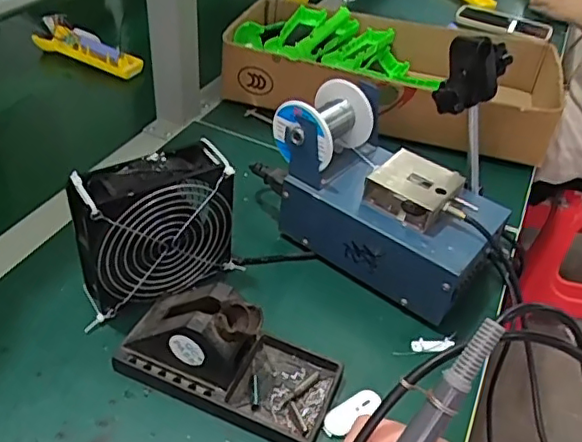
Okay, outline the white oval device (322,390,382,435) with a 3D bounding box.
[{"bbox_3d":[0.044,0.141,0.429,0.049,0.012,0.017,-22,47,-28],"label":"white oval device"}]

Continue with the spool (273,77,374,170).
[{"bbox_3d":[0.029,-0.089,0.522,0.063,0.058,0.070,27,45,23],"label":"spool"}]

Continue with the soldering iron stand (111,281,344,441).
[{"bbox_3d":[-0.043,0.090,0.423,0.154,0.070,0.075,19,42,15],"label":"soldering iron stand"}]

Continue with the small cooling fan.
[{"bbox_3d":[-0.108,0.010,0.466,0.123,0.120,0.051,-23,48,-29],"label":"small cooling fan"}]

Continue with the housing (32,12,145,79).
[{"bbox_3d":[-0.295,-0.250,0.830,0.194,0.029,0.057,25,44,22],"label":"housing"}]

